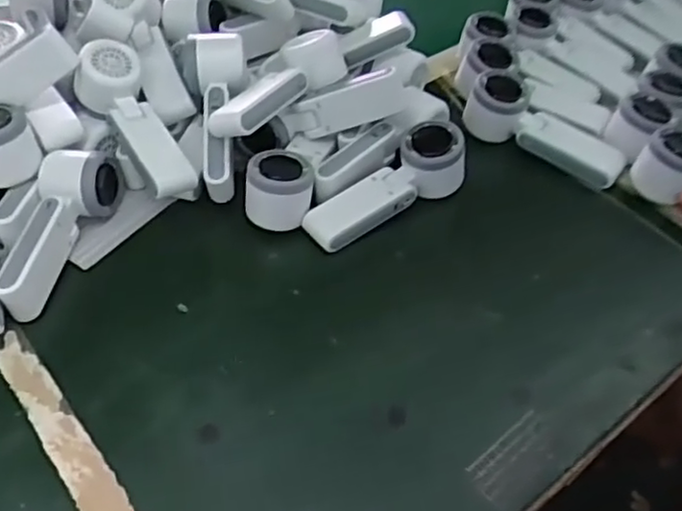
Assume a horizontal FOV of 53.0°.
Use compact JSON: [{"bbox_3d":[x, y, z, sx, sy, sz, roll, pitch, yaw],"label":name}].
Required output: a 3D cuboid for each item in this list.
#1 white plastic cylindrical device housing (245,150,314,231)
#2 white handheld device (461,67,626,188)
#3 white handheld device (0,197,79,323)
[{"bbox_3d":[-0.055,-0.057,0.612,0.059,0.057,0.051,-4,46,-4],"label":"white plastic cylindrical device housing"},{"bbox_3d":[0.205,-0.126,0.696,0.169,0.057,0.064,35,54,10],"label":"white handheld device"},{"bbox_3d":[-0.244,0.002,0.554,0.020,0.047,0.102,7,46,6],"label":"white handheld device"}]

